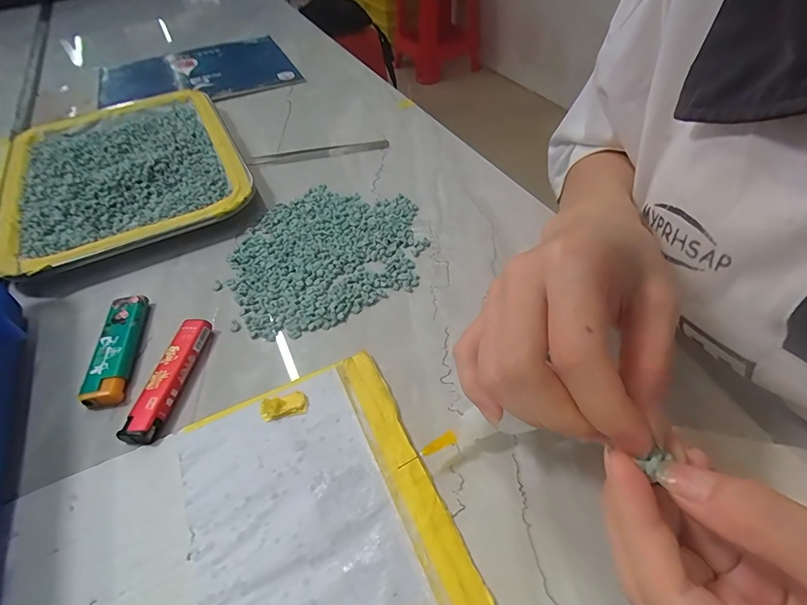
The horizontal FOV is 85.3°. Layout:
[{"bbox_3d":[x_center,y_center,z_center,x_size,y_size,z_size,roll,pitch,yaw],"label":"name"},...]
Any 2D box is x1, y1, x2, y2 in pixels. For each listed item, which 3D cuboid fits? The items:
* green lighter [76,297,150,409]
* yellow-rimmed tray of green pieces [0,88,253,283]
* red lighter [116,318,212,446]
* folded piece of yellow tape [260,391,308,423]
[{"bbox_3d":[-0.177,0.028,0.272,0.022,0.013,0.076,-9,48,-4],"label":"green lighter"},{"bbox_3d":[-0.260,-0.127,0.406,0.191,0.024,0.275,-23,50,-17],"label":"yellow-rimmed tray of green pieces"},{"bbox_3d":[-0.135,0.043,0.254,0.019,0.011,0.078,5,48,8],"label":"red lighter"},{"bbox_3d":[-0.064,0.055,0.236,0.024,0.005,0.013,-12,48,-7],"label":"folded piece of yellow tape"}]

